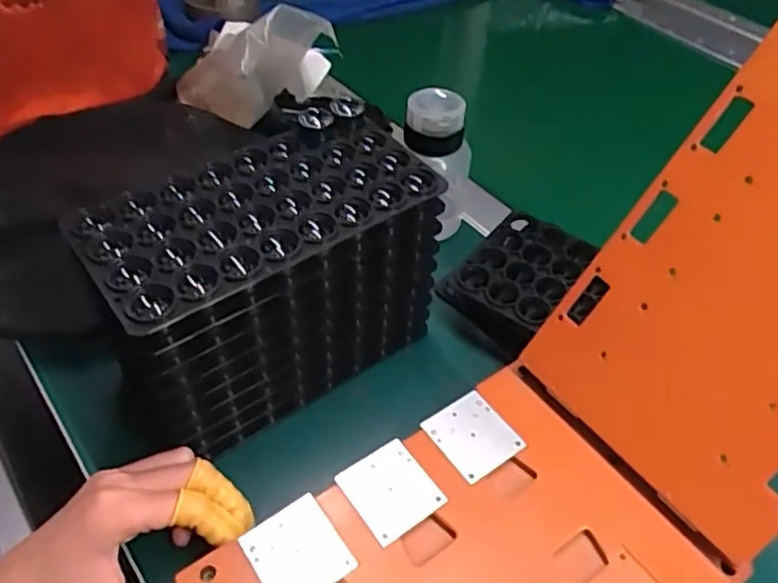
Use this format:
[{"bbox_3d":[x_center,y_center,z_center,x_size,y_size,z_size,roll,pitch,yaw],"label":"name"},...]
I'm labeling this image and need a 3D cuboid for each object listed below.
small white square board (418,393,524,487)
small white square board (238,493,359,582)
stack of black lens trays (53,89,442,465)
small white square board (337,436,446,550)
[{"bbox_3d":[0.050,0.086,0.393,0.043,0.006,0.046,-27,53,-24],"label":"small white square board"},{"bbox_3d":[-0.048,0.135,0.342,0.045,0.004,0.046,-28,54,-25],"label":"small white square board"},{"bbox_3d":[-0.071,-0.004,0.414,0.197,0.145,0.092,-29,54,-26],"label":"stack of black lens trays"},{"bbox_3d":[0.001,0.110,0.366,0.045,0.004,0.047,-28,54,-25],"label":"small white square board"}]

